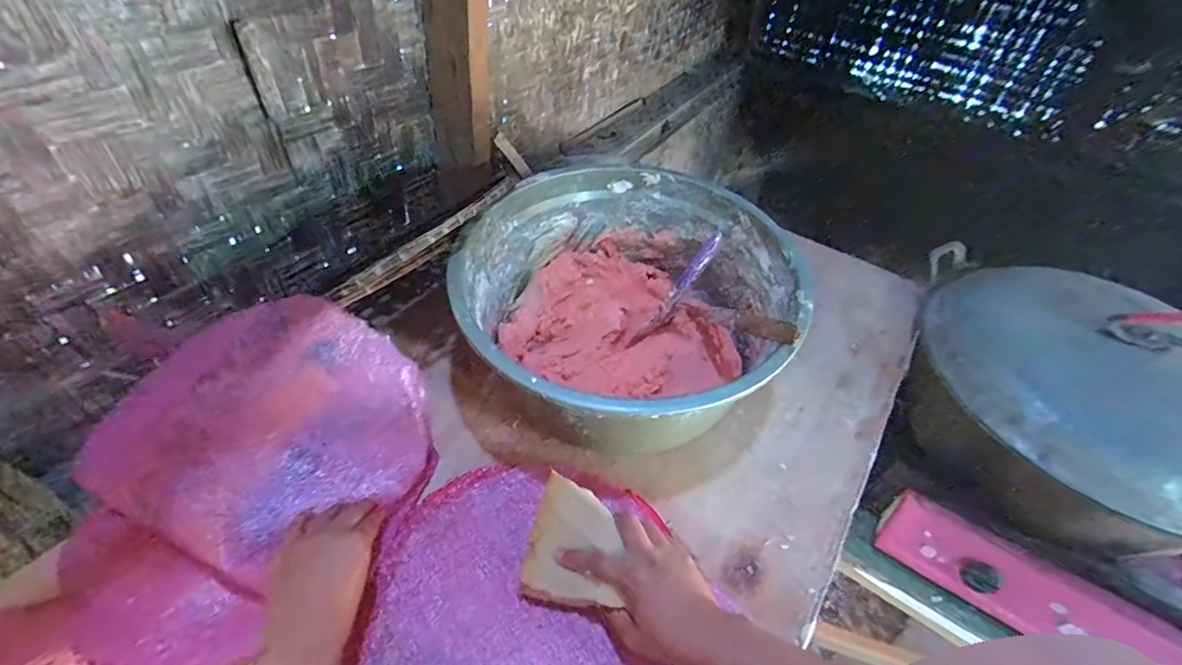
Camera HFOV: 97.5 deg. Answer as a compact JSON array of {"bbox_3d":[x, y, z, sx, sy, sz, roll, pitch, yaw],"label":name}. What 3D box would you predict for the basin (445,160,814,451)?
[{"bbox_3d":[0.040,-0.029,0.660,0.394,0.179,0.389,3,47,-3],"label":"basin"}]

